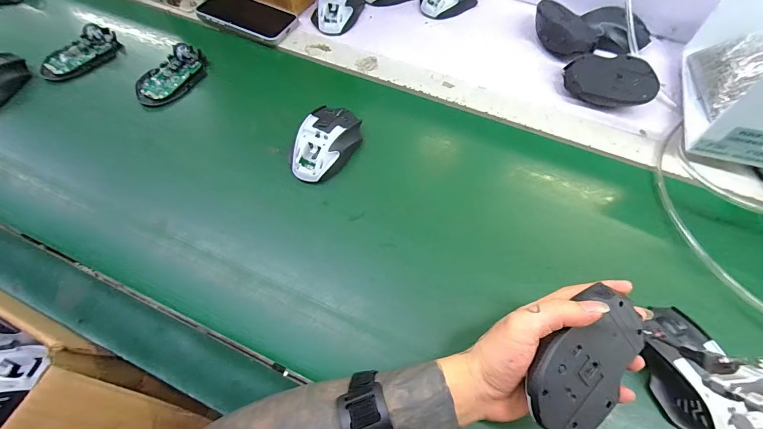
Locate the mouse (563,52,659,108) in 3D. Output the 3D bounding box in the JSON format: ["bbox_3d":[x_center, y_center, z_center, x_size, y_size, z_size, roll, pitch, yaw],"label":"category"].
[{"bbox_3d":[0.322,-0.186,0.489,0.117,0.045,0.080,19,64,9],"label":"mouse"}]

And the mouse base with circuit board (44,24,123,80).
[{"bbox_3d":[-0.460,-0.247,0.519,0.111,0.024,0.063,-41,70,-19],"label":"mouse base with circuit board"}]

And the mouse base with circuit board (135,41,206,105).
[{"bbox_3d":[-0.309,-0.208,0.502,0.067,0.023,0.110,42,70,18],"label":"mouse base with circuit board"}]

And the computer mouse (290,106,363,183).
[{"bbox_3d":[-0.070,-0.094,0.442,0.065,0.038,0.111,23,65,11],"label":"computer mouse"}]

